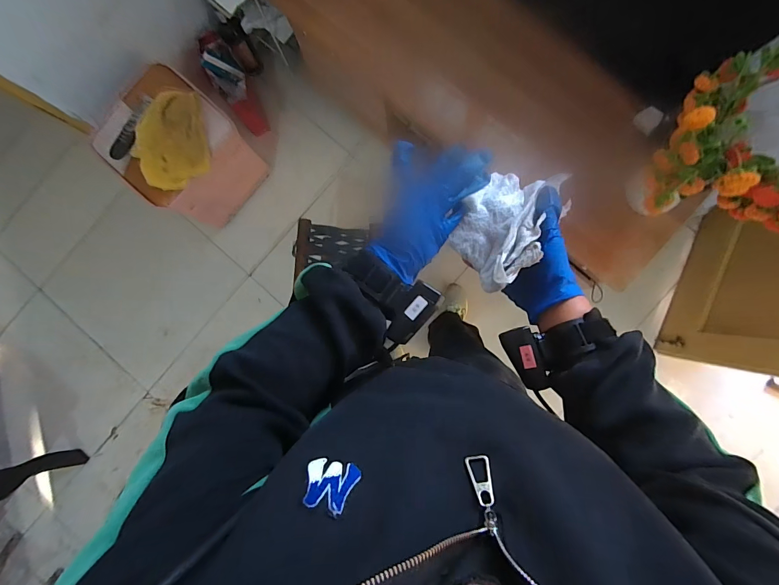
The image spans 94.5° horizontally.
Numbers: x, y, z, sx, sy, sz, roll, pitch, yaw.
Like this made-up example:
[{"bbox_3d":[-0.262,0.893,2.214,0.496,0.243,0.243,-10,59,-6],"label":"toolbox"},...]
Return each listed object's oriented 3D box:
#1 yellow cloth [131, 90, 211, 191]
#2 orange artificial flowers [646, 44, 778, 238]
[{"bbox_3d":[-0.635,-0.432,1.033,0.204,0.076,0.255,-7,88,3],"label":"yellow cloth"},{"bbox_3d":[0.621,-0.243,0.606,0.274,0.174,0.227,30,90,4],"label":"orange artificial flowers"}]

